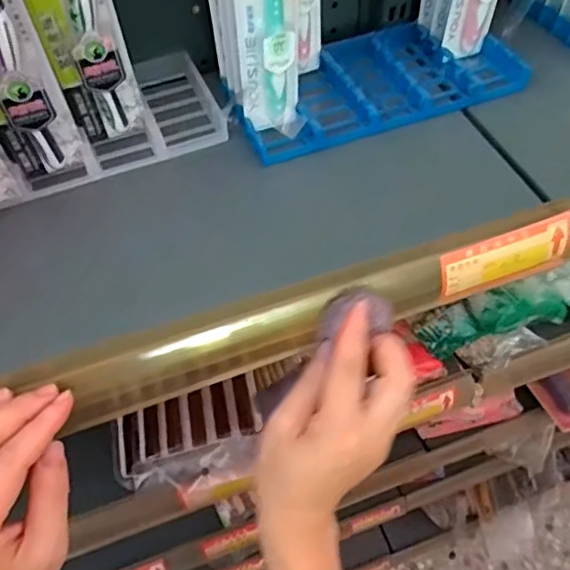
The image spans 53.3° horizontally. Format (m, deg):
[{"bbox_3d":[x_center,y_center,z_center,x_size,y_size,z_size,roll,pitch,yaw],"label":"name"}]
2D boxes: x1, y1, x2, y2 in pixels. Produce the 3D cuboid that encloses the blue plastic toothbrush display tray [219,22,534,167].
[{"bbox_3d":[0.071,-0.170,0.478,0.235,0.034,0.113,-20,58,-10],"label":"blue plastic toothbrush display tray"}]

